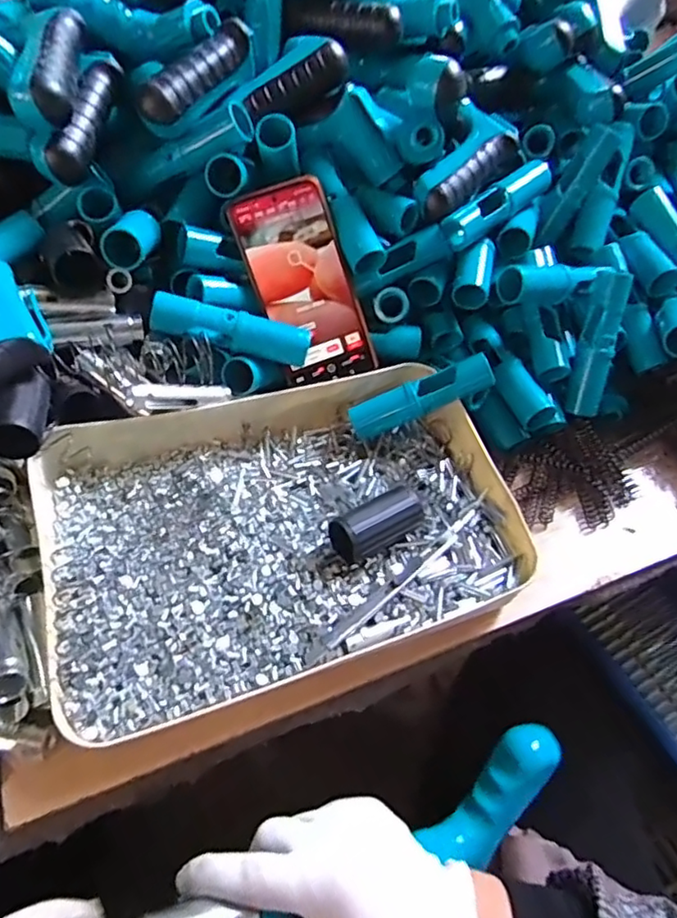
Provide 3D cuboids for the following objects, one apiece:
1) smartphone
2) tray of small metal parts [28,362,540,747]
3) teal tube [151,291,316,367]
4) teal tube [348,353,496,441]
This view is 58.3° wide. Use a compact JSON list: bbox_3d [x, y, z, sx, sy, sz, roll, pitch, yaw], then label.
[{"bbox_3d":[-0.027,-0.140,0.494,0.077,0.154,0.005,-21,14,-6],"label":"smartphone"},{"bbox_3d":[-0.040,0.040,0.445,0.329,0.055,0.234,-16,54,-15],"label":"tray of small metal parts"},{"bbox_3d":[-0.081,-0.099,0.466,0.120,0.025,0.024,13,50,-13],"label":"teal tube"},{"bbox_3d":[0.067,-0.051,0.500,0.118,0.025,0.033,-23,52,11],"label":"teal tube"}]

